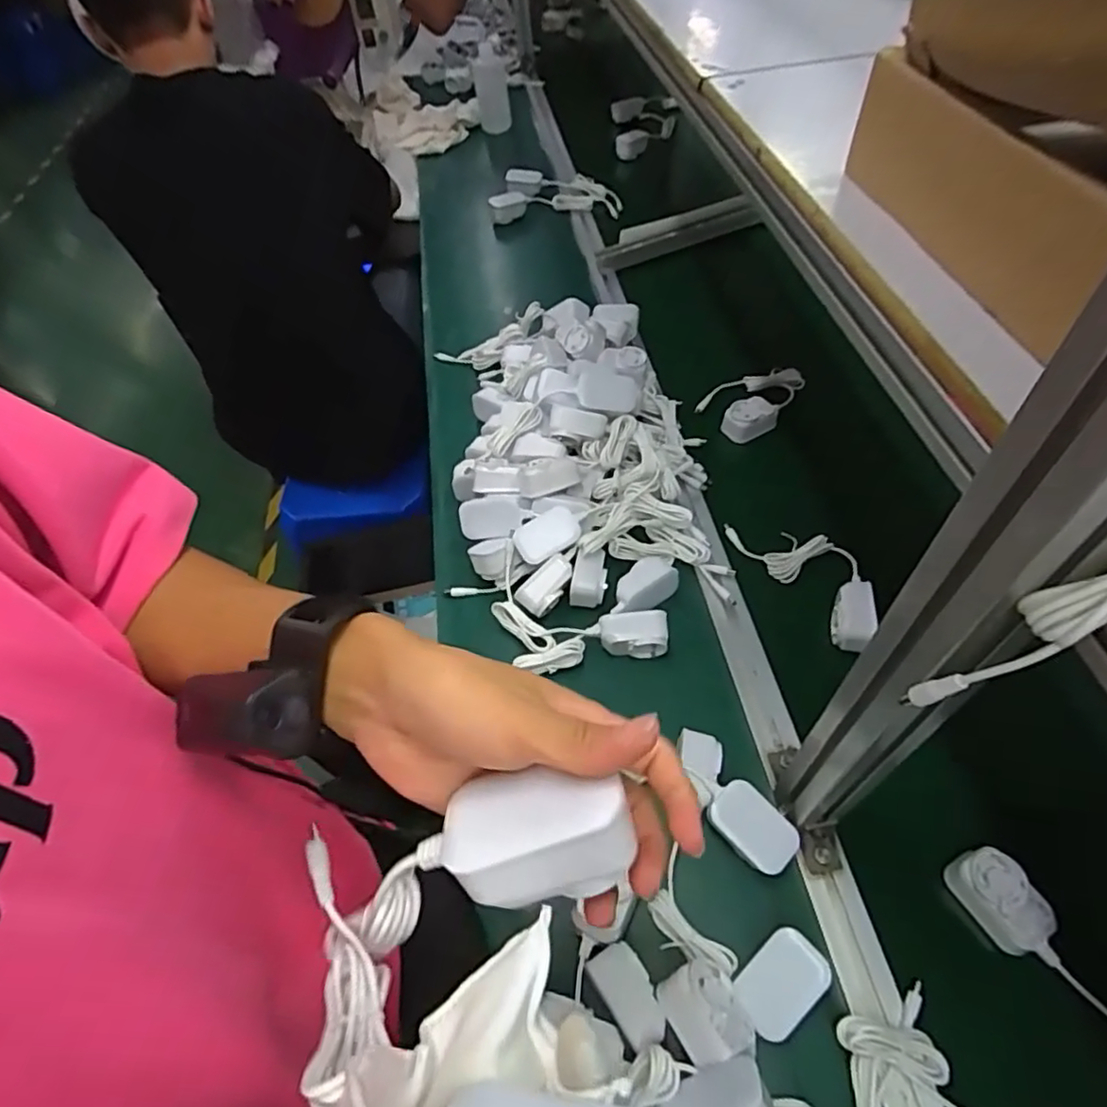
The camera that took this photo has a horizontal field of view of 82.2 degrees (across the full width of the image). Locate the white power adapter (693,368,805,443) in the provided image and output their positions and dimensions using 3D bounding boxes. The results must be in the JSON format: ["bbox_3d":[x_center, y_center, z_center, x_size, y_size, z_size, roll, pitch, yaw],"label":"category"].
[{"bbox_3d":[0.268,-0.212,0.874,0.100,0.054,0.146,27,60,22],"label":"white power adapter"}]

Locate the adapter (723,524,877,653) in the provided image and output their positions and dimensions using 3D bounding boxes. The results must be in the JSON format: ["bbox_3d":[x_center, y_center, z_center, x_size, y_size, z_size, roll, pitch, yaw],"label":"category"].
[{"bbox_3d":[0.290,0.016,0.702,0.087,0.048,0.196,-26,56,-14],"label":"adapter"}]

